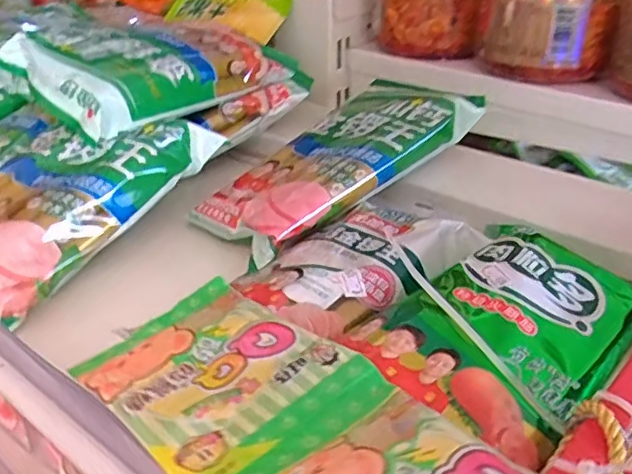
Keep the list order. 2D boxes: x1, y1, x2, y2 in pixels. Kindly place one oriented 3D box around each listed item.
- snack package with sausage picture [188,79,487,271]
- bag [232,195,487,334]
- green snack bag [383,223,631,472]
[{"bbox_3d":[0.018,-0.053,0.435,0.202,0.034,0.098,-34,43,-21],"label":"snack package with sausage picture"},{"bbox_3d":[0.029,0.008,0.364,0.088,0.023,0.156,26,39,36],"label":"bag"},{"bbox_3d":[0.097,0.043,0.296,0.093,0.036,0.147,22,37,32],"label":"green snack bag"}]

